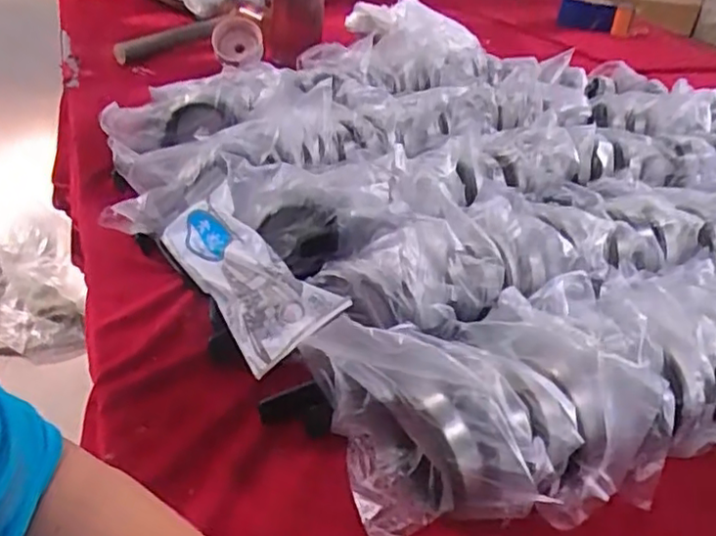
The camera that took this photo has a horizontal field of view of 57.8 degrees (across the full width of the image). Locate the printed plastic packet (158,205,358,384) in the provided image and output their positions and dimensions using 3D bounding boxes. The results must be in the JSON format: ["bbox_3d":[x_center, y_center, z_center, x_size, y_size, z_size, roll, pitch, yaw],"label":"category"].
[{"bbox_3d":[-0.084,0.001,0.477,0.071,0.018,0.167,-39,56,-8],"label":"printed plastic packet"}]

